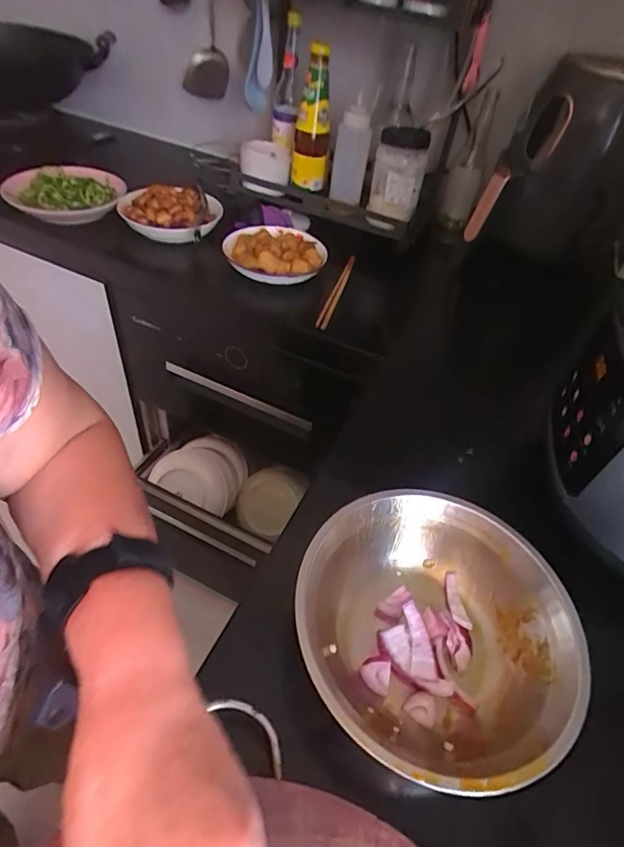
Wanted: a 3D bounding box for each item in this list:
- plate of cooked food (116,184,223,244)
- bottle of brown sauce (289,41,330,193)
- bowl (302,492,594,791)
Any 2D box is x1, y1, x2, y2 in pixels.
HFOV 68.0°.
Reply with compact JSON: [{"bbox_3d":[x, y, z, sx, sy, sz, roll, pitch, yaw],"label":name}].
[{"bbox_3d":[-0.286,-0.416,0.923,0.180,0.078,0.166,4,46,-5],"label":"plate of cooked food"},{"bbox_3d":[0.000,-0.560,0.871,0.065,0.234,0.057,3,45,-4],"label":"bottle of brown sauce"},{"bbox_3d":[0.090,0.160,0.359,0.200,0.072,0.198,4,45,-4],"label":"bowl"}]

